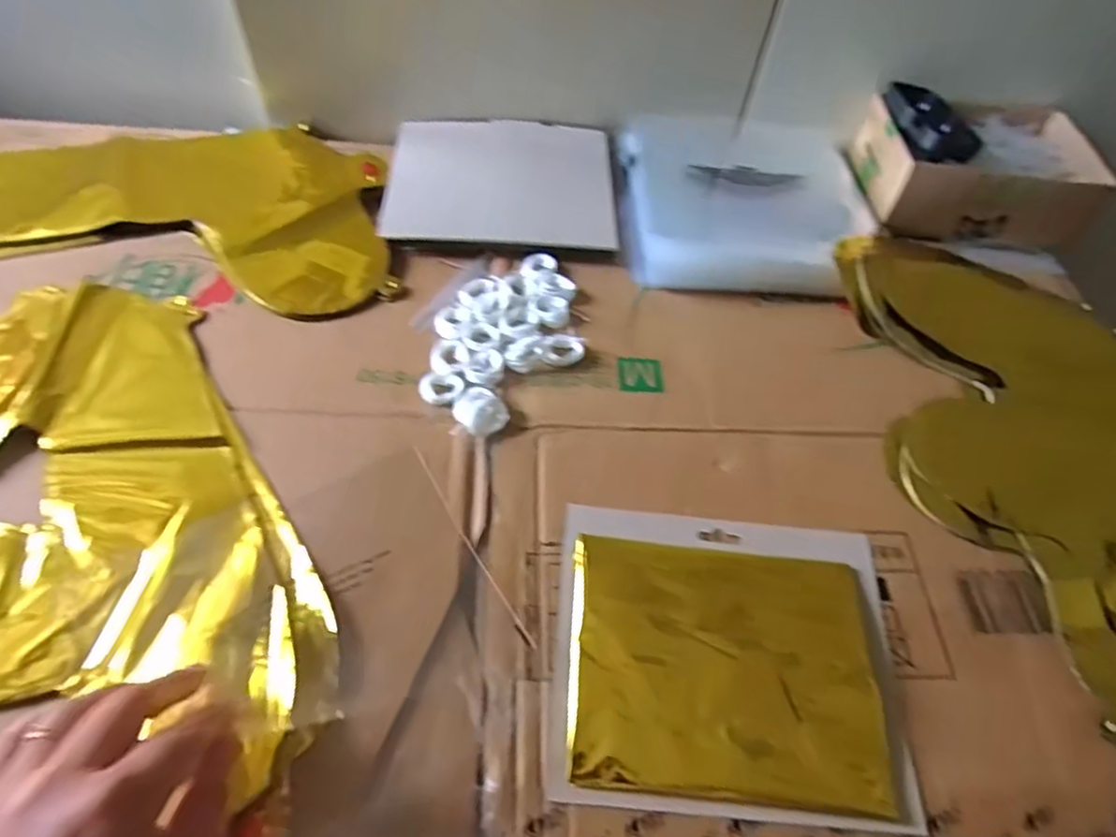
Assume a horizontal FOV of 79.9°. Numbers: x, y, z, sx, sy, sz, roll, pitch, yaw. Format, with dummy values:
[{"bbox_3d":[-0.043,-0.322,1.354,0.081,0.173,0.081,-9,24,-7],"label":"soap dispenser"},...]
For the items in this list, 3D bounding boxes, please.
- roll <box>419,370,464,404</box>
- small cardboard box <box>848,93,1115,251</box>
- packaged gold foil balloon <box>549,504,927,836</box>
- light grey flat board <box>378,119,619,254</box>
[{"bbox_3d":[-0.081,-0.021,0.463,0.029,0.006,0.025,12,54,3],"label":"roll"},{"bbox_3d":[0.389,-0.238,0.630,0.189,0.063,0.141,3,55,-4],"label":"small cardboard box"},{"bbox_3d":[0.096,0.126,0.370,0.188,0.013,0.160,6,54,-2],"label":"packaged gold foil balloon"},{"bbox_3d":[-0.050,-0.217,0.602,0.193,0.013,0.174,1,55,-5],"label":"light grey flat board"}]

